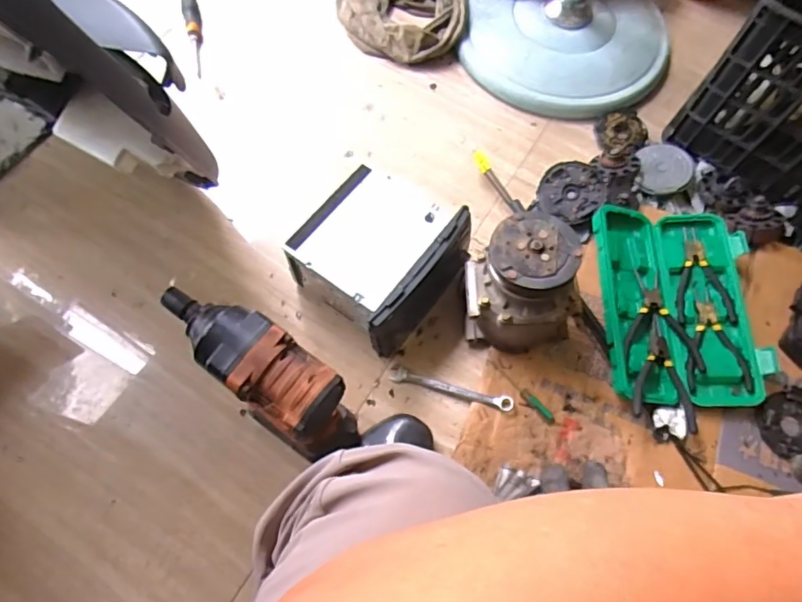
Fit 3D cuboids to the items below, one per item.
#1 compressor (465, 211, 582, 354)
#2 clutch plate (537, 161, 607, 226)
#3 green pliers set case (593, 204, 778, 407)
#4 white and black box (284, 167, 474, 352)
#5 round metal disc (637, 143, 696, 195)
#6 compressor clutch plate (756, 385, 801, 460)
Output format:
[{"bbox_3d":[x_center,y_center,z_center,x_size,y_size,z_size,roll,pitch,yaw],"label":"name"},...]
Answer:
[{"bbox_3d":[0.151,-0.013,0.705,0.124,0.192,0.127,1,67,-3],"label":"compressor"},{"bbox_3d":[0.264,-0.169,0.847,0.097,0.009,0.097,-2,79,13],"label":"clutch plate"},{"bbox_3d":[0.390,0.002,0.776,0.217,0.045,0.294,0,67,-3],"label":"green pliers set case"},{"bbox_3d":[-0.031,-0.066,0.756,0.193,0.096,0.203,36,70,12],"label":"white and black box"},{"bbox_3d":[0.423,-0.217,0.877,0.087,0.015,0.089,-34,73,-16],"label":"round metal disc"},{"bbox_3d":[0.523,0.160,0.732,0.082,0.015,0.080,1,67,-3],"label":"compressor clutch plate"}]

